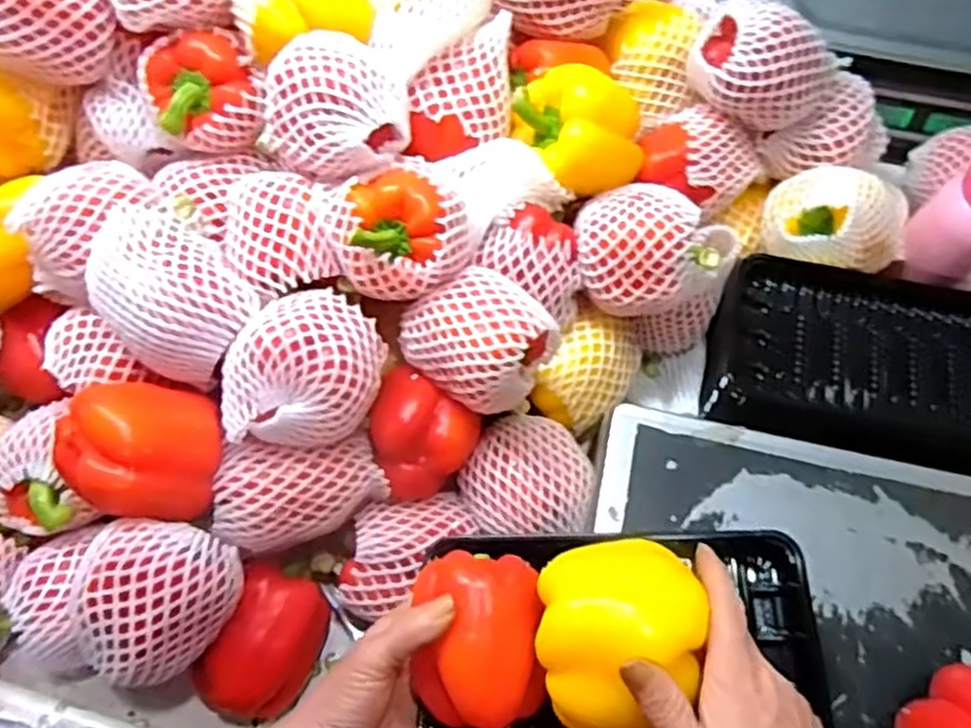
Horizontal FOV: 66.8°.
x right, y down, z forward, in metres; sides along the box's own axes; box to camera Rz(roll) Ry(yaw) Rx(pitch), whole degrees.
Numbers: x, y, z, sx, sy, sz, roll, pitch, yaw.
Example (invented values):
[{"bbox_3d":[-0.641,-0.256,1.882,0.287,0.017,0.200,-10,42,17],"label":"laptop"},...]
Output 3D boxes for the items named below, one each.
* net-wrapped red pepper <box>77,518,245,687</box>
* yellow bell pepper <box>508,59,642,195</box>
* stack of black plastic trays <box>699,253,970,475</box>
[{"bbox_3d":[-0.210,0.155,0.475,0.084,0.076,0.092,1,64,-1],"label":"net-wrapped red pepper"},{"bbox_3d":[0.074,-0.185,0.566,0.085,0.067,0.082,1,64,-1],"label":"yellow bell pepper"},{"bbox_3d":[0.310,0.004,0.588,0.255,0.063,0.158,9,64,3],"label":"stack of black plastic trays"}]

